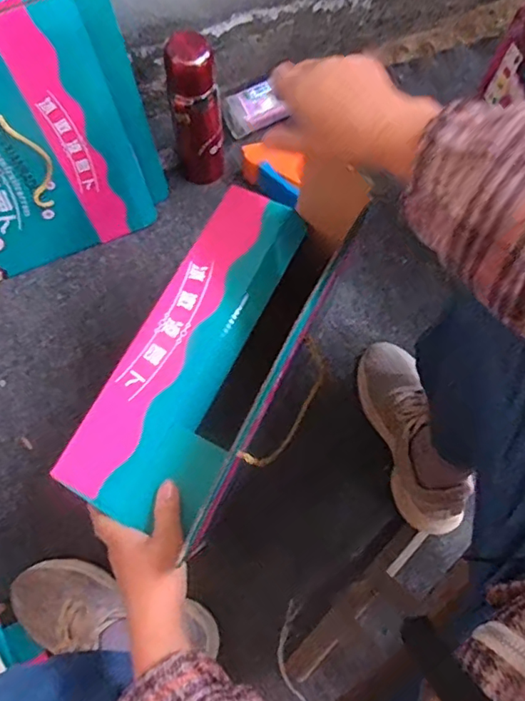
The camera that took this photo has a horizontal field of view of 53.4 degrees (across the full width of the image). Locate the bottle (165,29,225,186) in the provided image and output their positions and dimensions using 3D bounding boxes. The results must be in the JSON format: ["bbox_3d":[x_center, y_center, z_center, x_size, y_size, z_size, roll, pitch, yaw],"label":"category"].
[{"bbox_3d":[-0.091,-0.326,0.737,0.070,0.230,0.060,-8,74,-2],"label":"bottle"}]

